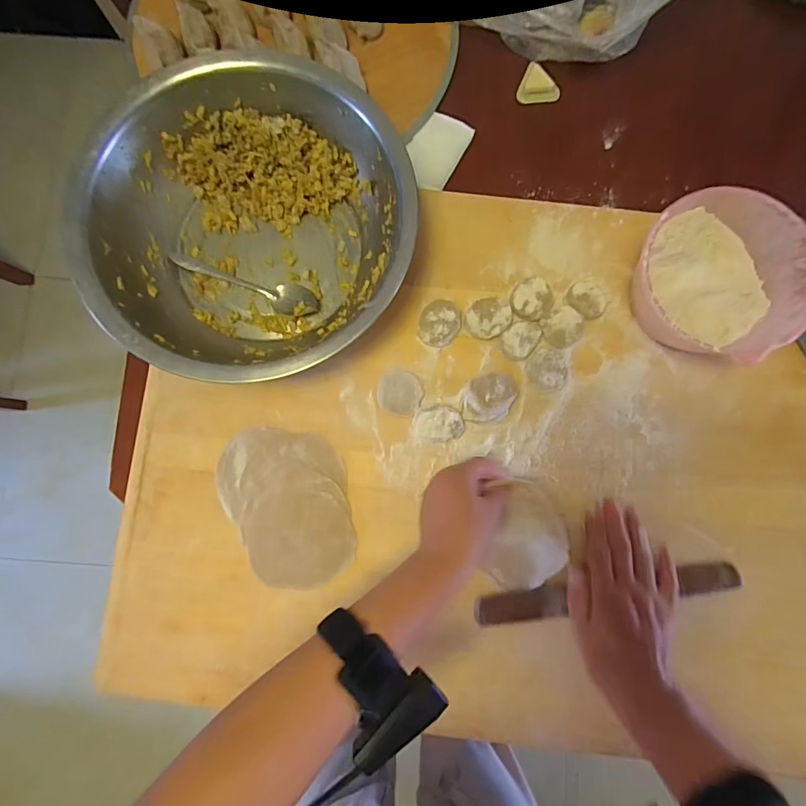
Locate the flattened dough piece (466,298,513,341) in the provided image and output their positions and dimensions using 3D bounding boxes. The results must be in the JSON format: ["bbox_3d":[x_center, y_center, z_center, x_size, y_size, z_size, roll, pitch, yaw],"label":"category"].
[{"bbox_3d":[0.088,-0.089,0.467,0.046,0.016,0.043,0,83,0],"label":"flattened dough piece"}]

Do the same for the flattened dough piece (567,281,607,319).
[{"bbox_3d":[0.195,-0.110,0.470,0.040,0.016,0.041,0,83,0],"label":"flattened dough piece"}]

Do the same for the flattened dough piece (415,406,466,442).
[{"bbox_3d":[0.036,0.020,0.450,0.049,0.015,0.036,2,83,0],"label":"flattened dough piece"}]

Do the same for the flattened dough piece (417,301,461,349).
[{"bbox_3d":[0.038,-0.083,0.467,0.041,0.013,0.049,25,83,3],"label":"flattened dough piece"}]

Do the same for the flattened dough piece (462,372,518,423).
[{"bbox_3d":[0.087,-0.005,0.449,0.051,0.022,0.046,-2,83,-1],"label":"flattened dough piece"}]

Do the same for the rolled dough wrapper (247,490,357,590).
[{"bbox_3d":[-0.101,0.134,0.444,0.101,0.006,0.093,0,85,-2],"label":"rolled dough wrapper"}]

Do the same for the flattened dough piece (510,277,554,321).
[{"bbox_3d":[0.136,-0.108,0.470,0.043,0.015,0.044,0,83,0],"label":"flattened dough piece"}]

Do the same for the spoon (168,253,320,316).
[{"bbox_3d":[-0.169,-0.130,0.473,0.165,0.014,0.032,22,83,2],"label":"spoon"}]

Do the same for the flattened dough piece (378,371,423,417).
[{"bbox_3d":[-0.003,-0.011,0.459,0.045,0.012,0.043,0,83,0],"label":"flattened dough piece"}]

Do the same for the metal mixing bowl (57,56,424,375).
[{"bbox_3d":[-0.147,-0.163,0.441,0.289,0.088,0.288,0,83,0],"label":"metal mixing bowl"}]

